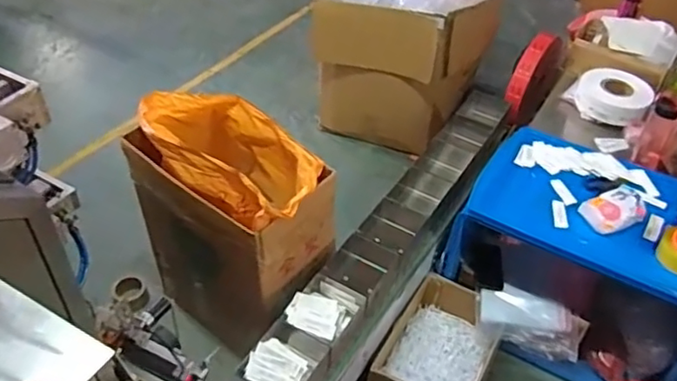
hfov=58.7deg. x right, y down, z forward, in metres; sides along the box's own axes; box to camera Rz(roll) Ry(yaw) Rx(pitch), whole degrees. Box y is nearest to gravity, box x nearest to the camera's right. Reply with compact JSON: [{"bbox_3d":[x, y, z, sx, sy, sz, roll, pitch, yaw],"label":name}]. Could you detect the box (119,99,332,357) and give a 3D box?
[{"bbox_3d":[-0.241,0.060,1.419,0.296,0.455,0.507,-30,51,-30],"label":"box"}]

